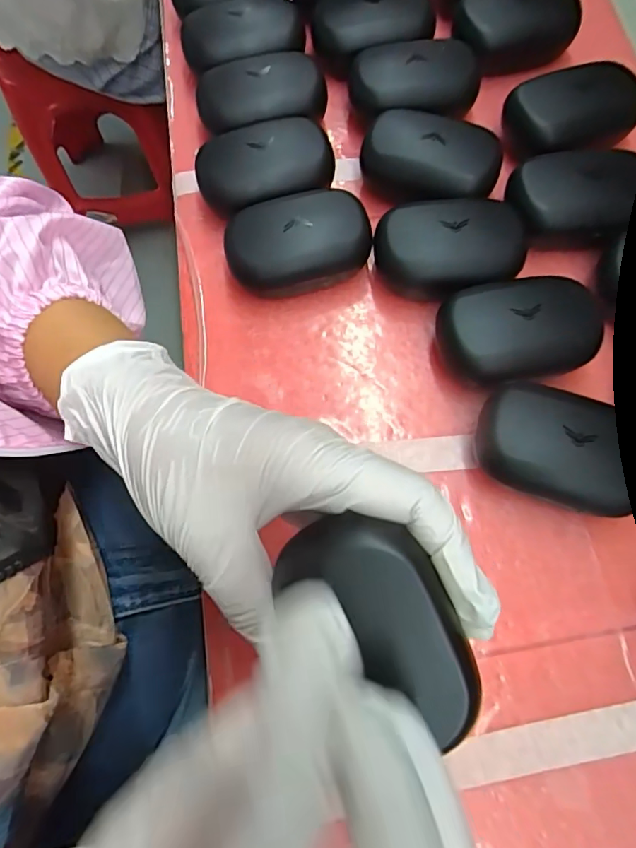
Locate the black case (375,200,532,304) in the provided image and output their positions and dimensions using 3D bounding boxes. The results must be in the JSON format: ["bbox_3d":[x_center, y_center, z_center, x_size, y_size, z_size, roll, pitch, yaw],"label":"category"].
[{"bbox_3d":[0.081,-0.101,0.294,0.091,0.035,0.049,-7,71,-2],"label":"black case"}]

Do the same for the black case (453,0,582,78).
[{"bbox_3d":[0.140,-0.284,0.352,0.077,0.032,0.048,-16,72,-5],"label":"black case"}]

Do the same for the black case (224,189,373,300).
[{"bbox_3d":[-0.012,-0.108,0.300,0.085,0.035,0.057,-10,71,-1],"label":"black case"}]

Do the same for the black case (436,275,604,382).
[{"bbox_3d":[0.110,-0.052,0.276,0.081,0.036,0.057,-10,71,-1],"label":"black case"}]

